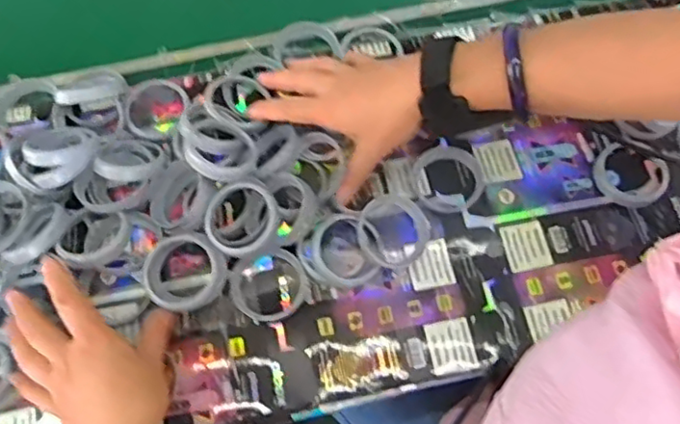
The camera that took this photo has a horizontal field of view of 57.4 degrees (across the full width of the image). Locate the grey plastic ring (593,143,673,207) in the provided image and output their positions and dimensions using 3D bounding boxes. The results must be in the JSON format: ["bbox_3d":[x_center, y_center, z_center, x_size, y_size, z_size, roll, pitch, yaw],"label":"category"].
[{"bbox_3d":[0.249,-0.031,0.530,0.062,0.009,0.055,25,70,11],"label":"grey plastic ring"}]

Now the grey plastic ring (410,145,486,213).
[{"bbox_3d":[0.091,-0.029,0.529,0.061,0.010,0.060,0,67,1],"label":"grey plastic ring"}]

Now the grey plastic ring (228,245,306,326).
[{"bbox_3d":[-0.057,0.060,0.498,0.060,0.013,0.059,0,67,1],"label":"grey plastic ring"}]

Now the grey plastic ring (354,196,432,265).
[{"bbox_3d":[0.043,0.015,0.515,0.059,0.013,0.058,0,67,1],"label":"grey plastic ring"}]

